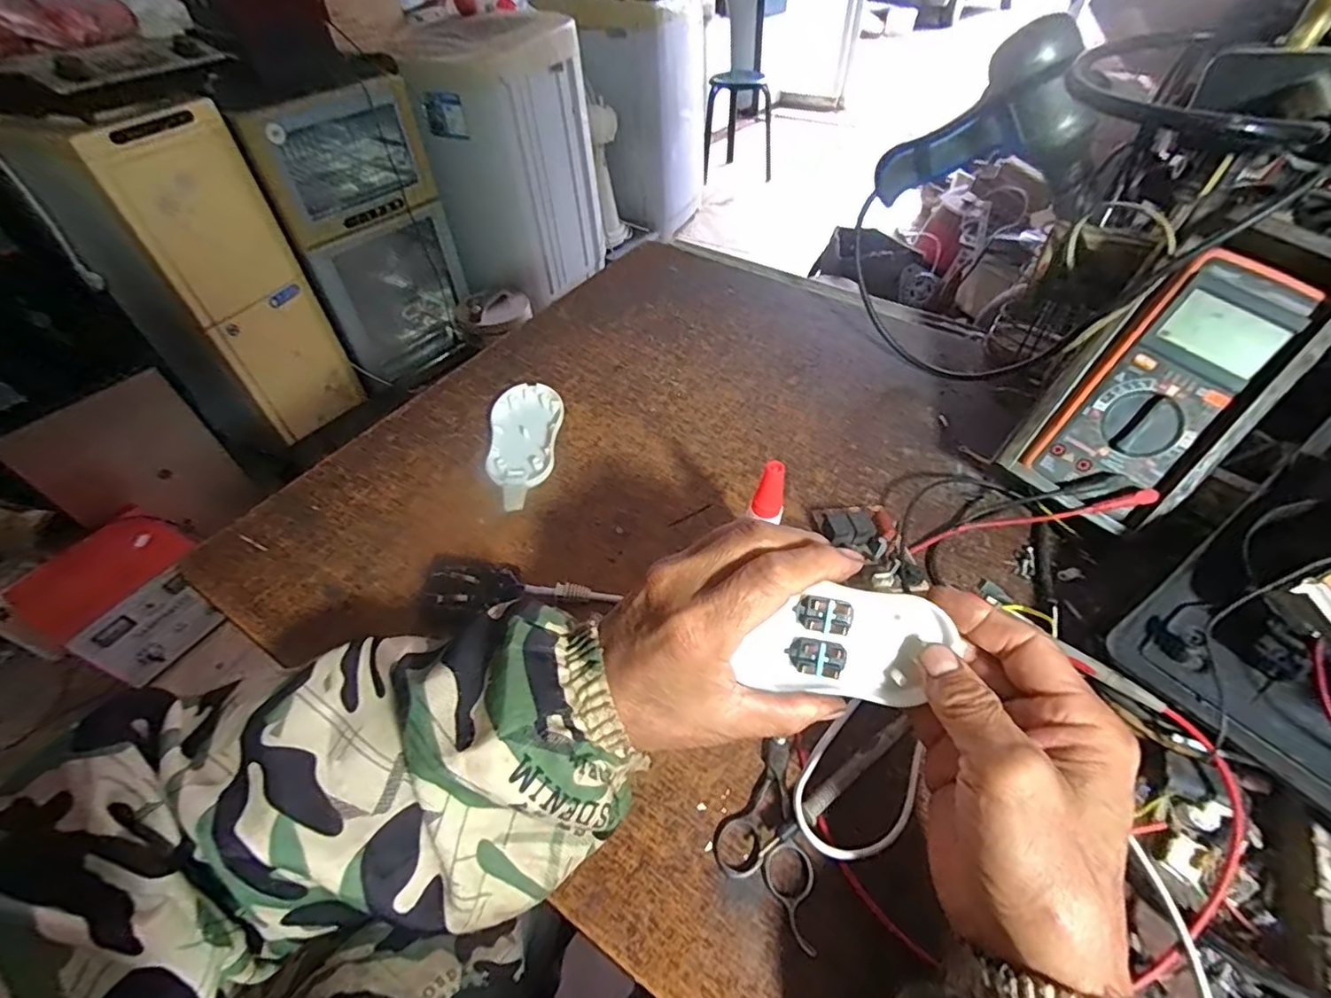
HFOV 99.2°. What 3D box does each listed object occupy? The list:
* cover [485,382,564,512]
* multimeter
[{"bbox_3d":[-0.118,-0.049,0.475,0.057,0.014,0.137,-4,49,-2],"label":"cover"},{"bbox_3d":[0.336,-0.076,0.380,0.072,0.029,0.175,45,108,33],"label":"multimeter"}]

